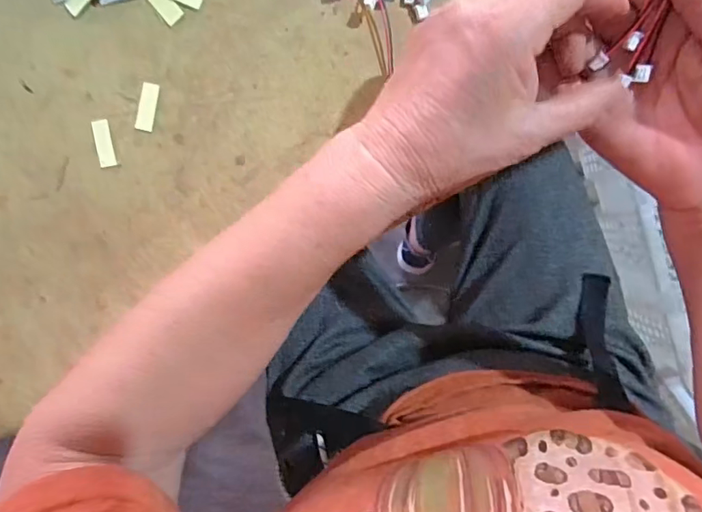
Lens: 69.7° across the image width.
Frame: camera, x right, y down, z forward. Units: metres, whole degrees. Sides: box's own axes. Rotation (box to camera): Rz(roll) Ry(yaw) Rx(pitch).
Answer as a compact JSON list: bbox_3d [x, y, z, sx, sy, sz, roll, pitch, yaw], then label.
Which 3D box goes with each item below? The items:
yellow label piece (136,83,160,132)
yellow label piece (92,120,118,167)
[{"bbox_3d":[-0.121,-0.088,0.300,0.010,0.004,0.028,10,92,-7],"label":"yellow label piece"},{"bbox_3d":[-0.147,-0.067,0.300,0.010,0.004,0.027,-9,95,-11],"label":"yellow label piece"}]

